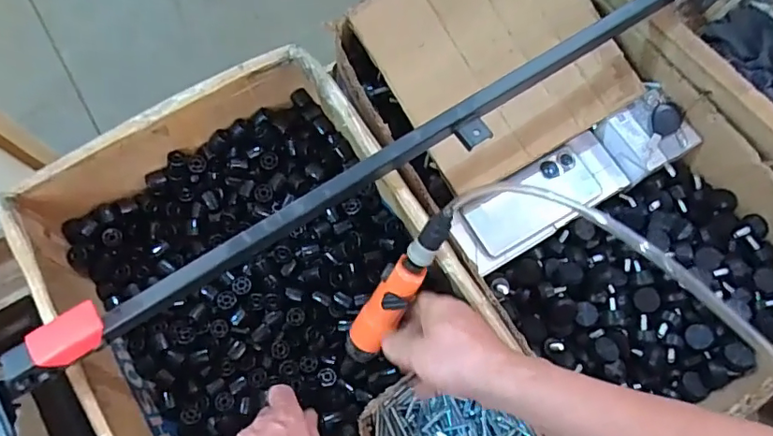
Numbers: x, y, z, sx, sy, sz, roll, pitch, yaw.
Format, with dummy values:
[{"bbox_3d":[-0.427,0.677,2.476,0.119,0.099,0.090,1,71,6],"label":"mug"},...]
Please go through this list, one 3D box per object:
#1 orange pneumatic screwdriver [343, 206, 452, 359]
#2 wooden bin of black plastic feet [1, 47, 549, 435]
[{"bbox_3d":[0.006,0.075,0.529,0.039,0.201,0.035,37,34,10],"label":"orange pneumatic screwdriver"},{"bbox_3d":[-0.091,0.114,0.554,0.353,0.148,0.509,-32,76,-8],"label":"wooden bin of black plastic feet"}]

